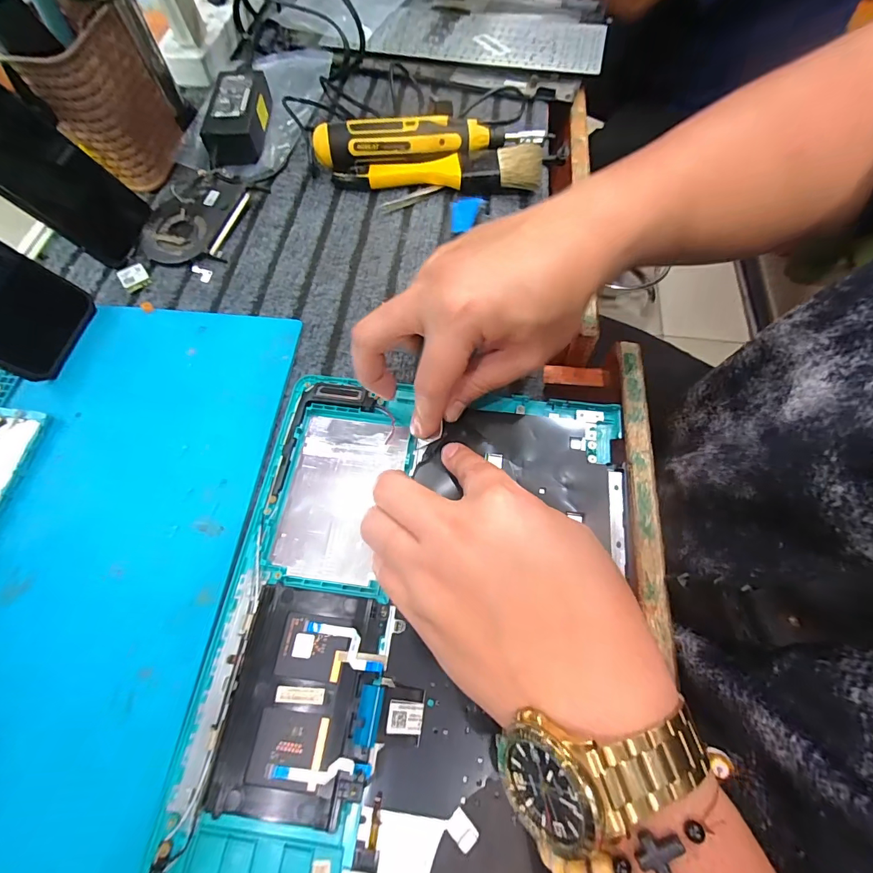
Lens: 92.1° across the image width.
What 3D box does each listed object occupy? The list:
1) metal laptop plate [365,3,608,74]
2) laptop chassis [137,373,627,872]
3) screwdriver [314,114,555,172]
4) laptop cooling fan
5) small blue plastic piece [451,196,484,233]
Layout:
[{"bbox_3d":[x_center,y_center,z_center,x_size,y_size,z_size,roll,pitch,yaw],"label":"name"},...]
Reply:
[{"bbox_3d":[0.063,-0.467,0.490,0.255,0.009,0.125,12,66,7],"label":"metal laptop plate"},{"bbox_3d":[-0.013,0.126,0.228,0.224,0.019,0.355,8,66,5],"label":"laptop chassis"},{"bbox_3d":[-0.003,-0.275,0.390,0.217,0.032,0.028,-5,66,-1],"label":"screwdriver"},{"bbox_3d":[-0.212,-0.196,0.374,0.077,0.013,0.107,15,67,8],"label":"laptop cooling fan"},{"bbox_3d":[0.020,-0.152,0.290,0.020,0.015,0.024,2,65,2],"label":"small blue plastic piece"}]

